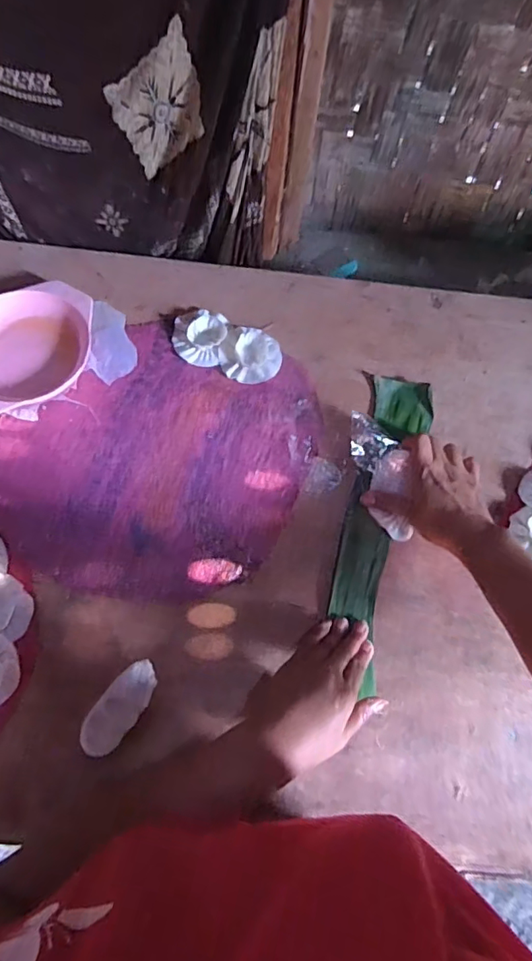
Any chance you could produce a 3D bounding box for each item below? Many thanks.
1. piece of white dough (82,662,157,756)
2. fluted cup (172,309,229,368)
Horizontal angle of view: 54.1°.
[{"bbox_3d":[-0.132,0.207,0.476,0.038,0.026,0.085,38,72,10],"label":"piece of white dough"},{"bbox_3d":[-0.080,-0.175,0.628,0.063,0.017,0.070,11,70,1],"label":"fluted cup"}]

